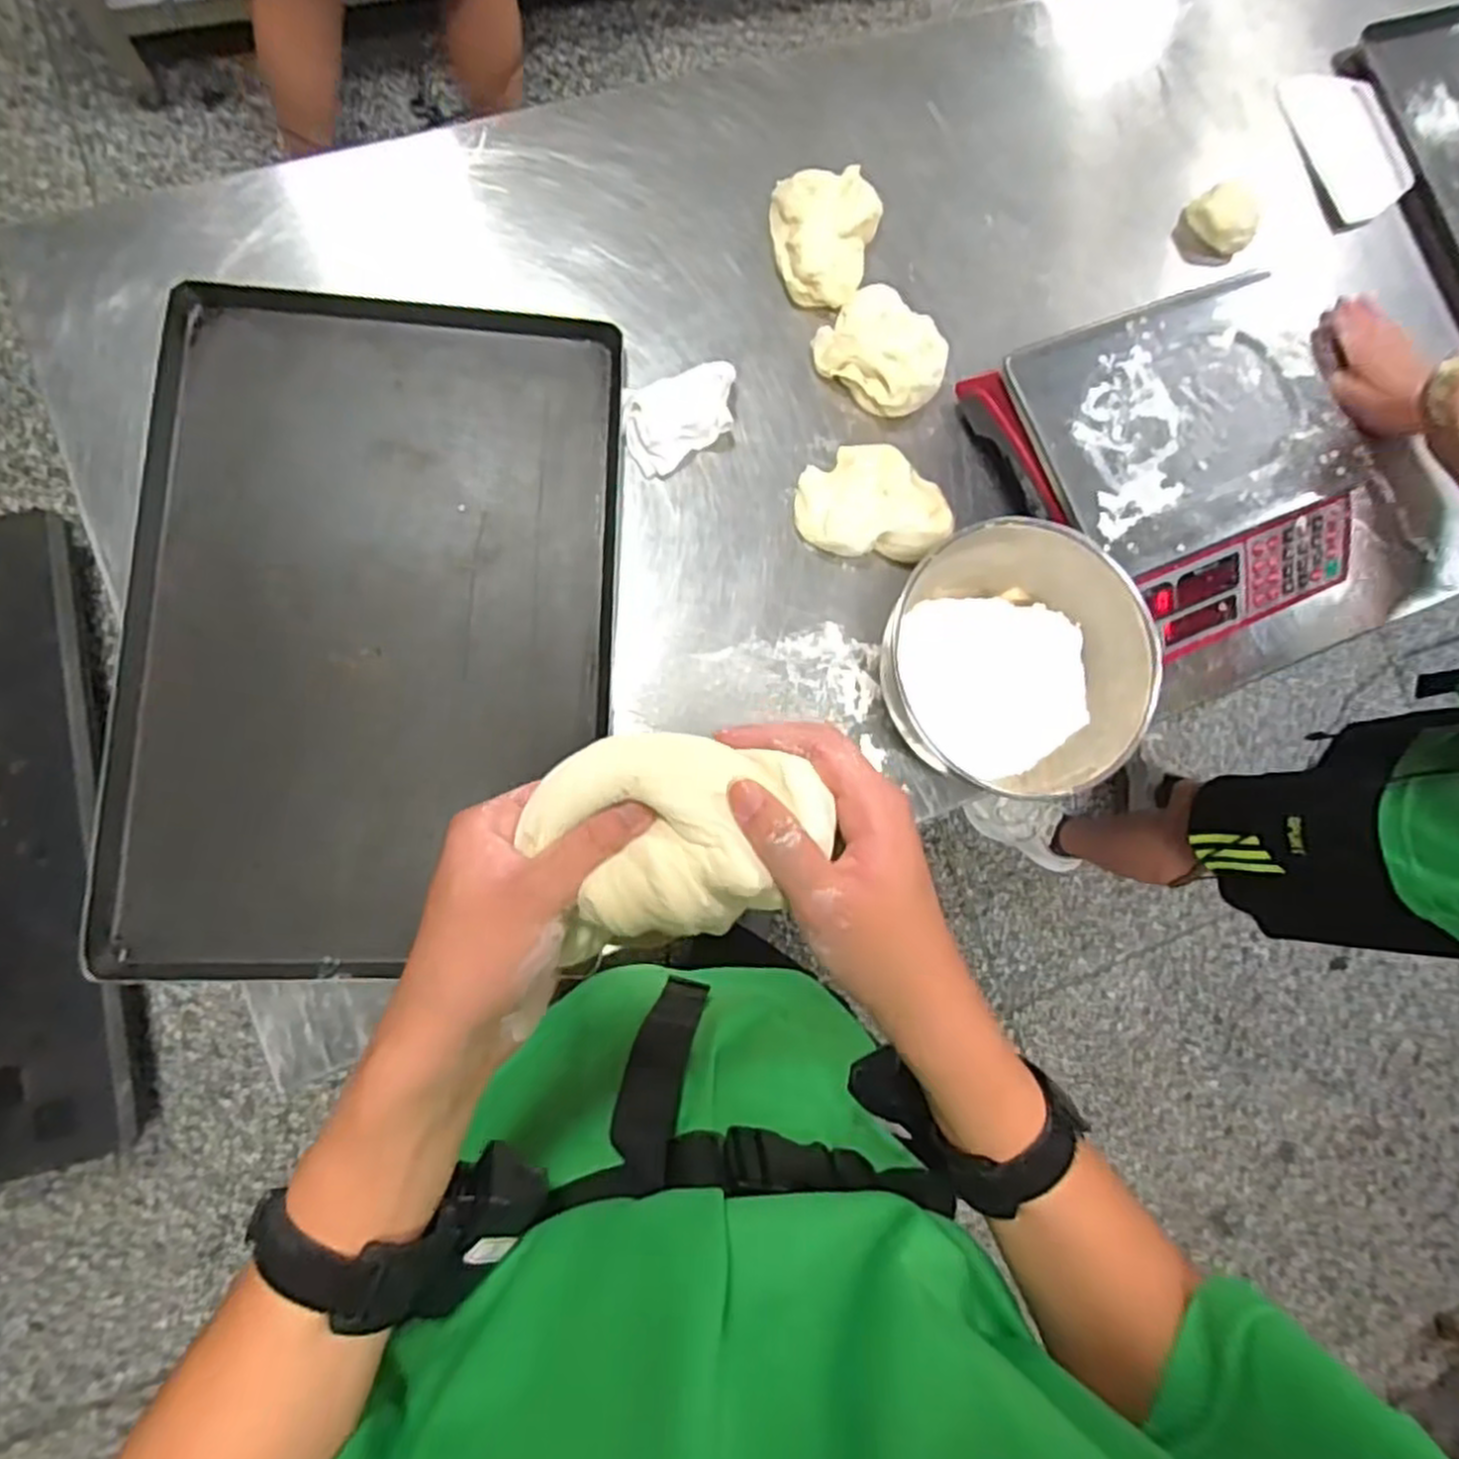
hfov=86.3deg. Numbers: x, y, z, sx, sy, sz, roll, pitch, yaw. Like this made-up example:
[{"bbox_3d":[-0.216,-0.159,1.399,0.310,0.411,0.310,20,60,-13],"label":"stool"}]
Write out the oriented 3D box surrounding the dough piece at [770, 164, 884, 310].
[{"bbox_3d":[0.099,-0.486,0.771,0.114,0.043,0.130,-3,83,-8],"label":"dough piece"}]

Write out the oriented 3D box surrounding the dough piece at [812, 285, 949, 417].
[{"bbox_3d":[0.155,-0.371,0.760,0.125,0.045,0.111,42,80,-1],"label":"dough piece"}]

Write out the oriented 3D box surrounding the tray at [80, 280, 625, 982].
[{"bbox_3d":[-0.306,-0.099,0.683,0.397,0.029,0.602,2,85,-6],"label":"tray"}]

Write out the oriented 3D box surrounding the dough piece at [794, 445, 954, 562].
[{"bbox_3d":[0.137,-0.221,0.747,0.138,0.037,0.112,4,82,-7],"label":"dough piece"}]

